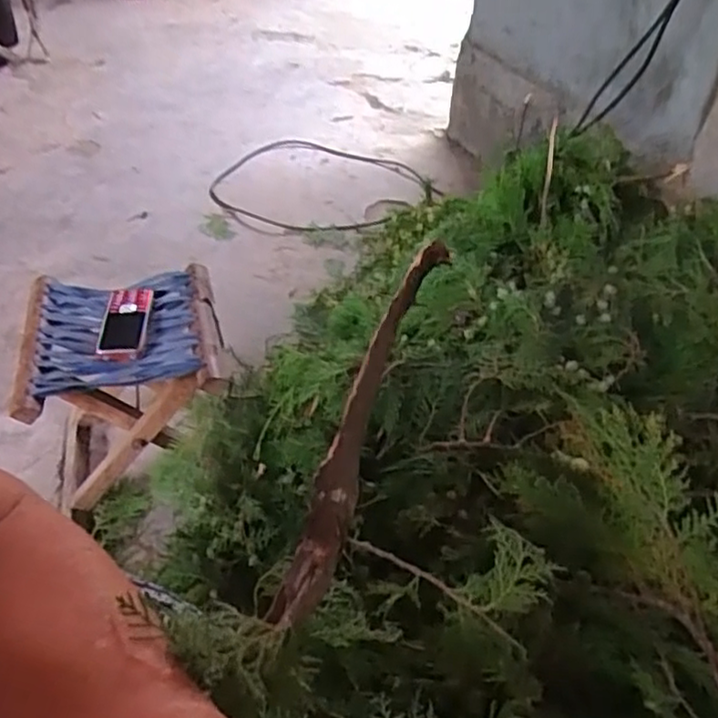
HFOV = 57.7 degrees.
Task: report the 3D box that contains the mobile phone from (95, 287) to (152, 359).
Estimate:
[{"bbox_3d":[-0.297,-0.045,0.822,0.058,0.009,0.109,-1,59,7],"label":"mobile phone"}]

